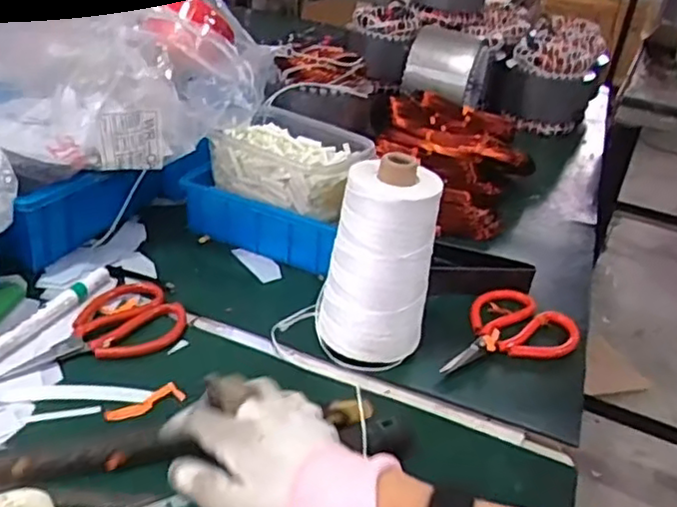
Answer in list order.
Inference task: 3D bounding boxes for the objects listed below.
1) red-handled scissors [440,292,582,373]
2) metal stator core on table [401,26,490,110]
[{"bbox_3d":[0.148,0.074,0.610,0.150,0.027,0.084,-13,36,-30],"label":"red-handled scissors"},{"bbox_3d":[0.170,-0.296,1.032,0.108,0.108,0.111,17,32,16],"label":"metal stator core on table"}]

